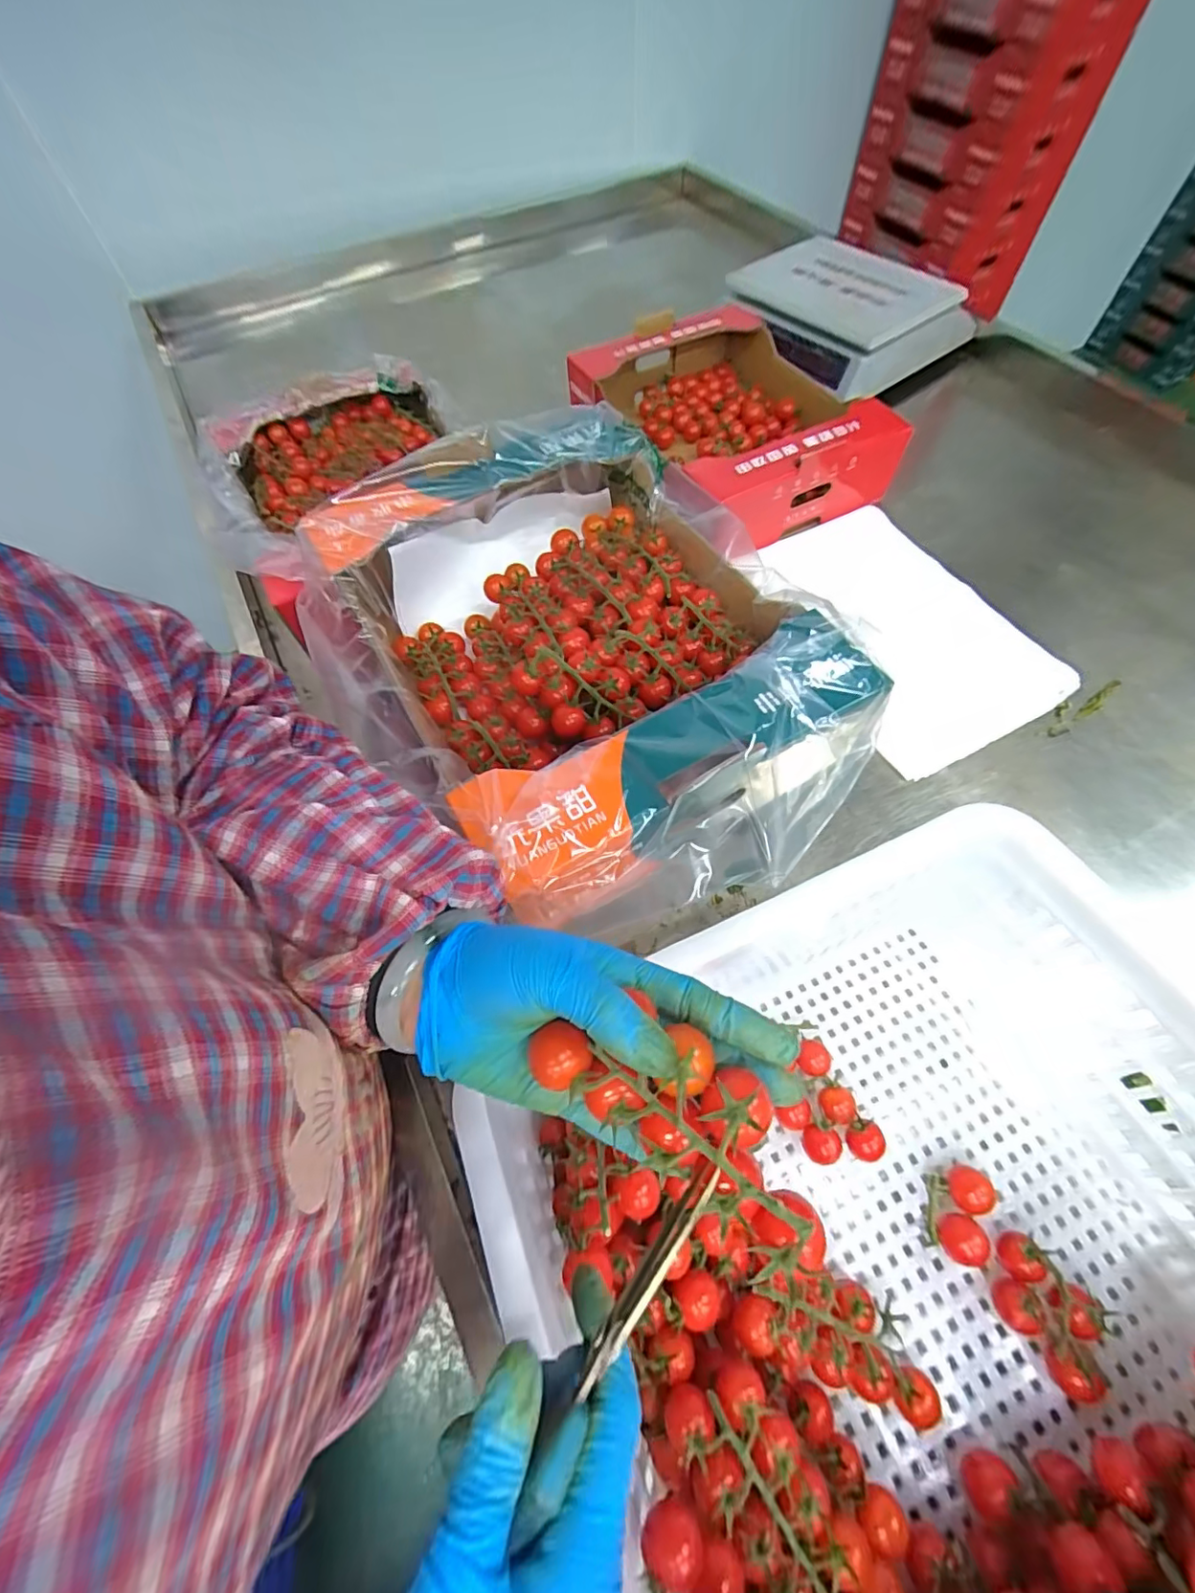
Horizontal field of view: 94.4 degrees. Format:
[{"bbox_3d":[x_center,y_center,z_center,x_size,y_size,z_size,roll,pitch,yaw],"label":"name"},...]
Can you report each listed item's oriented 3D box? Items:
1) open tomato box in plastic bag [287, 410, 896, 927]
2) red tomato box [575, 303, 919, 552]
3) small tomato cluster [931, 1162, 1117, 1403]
[{"bbox_3d":[-0.022,-0.114,0.428,0.324,0.098,0.424,-27,64,-12],"label":"open tomato box in plastic bag"},{"bbox_3d":[0.187,-0.530,0.785,0.304,0.099,0.403,-27,64,-12],"label":"red tomato box"},{"bbox_3d":[0.263,0.296,0.343,0.054,0.031,0.112,-35,66,-16],"label":"small tomato cluster"}]

